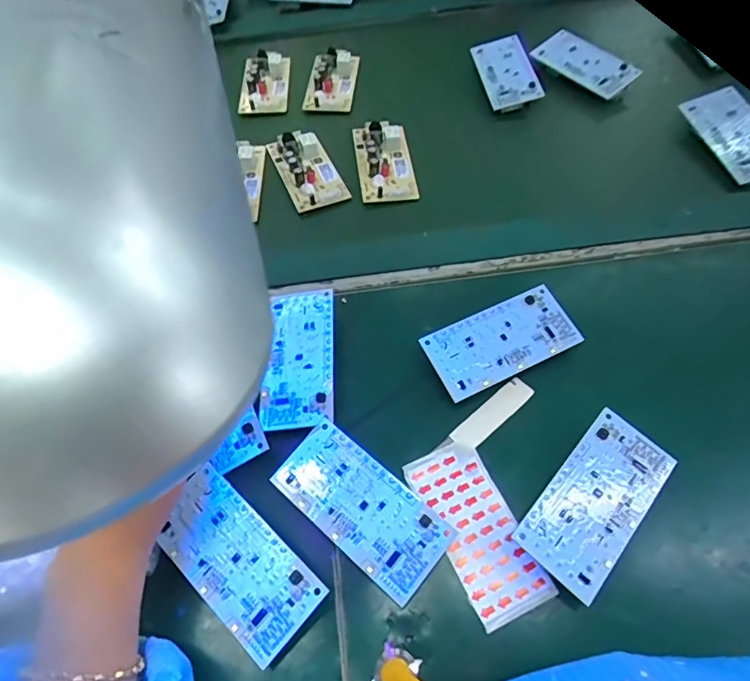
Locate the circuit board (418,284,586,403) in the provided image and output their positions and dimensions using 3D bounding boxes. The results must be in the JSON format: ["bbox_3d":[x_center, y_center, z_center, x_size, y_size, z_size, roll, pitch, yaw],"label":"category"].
[{"bbox_3d":[0.096,0.000,0.376,0.112,0.004,0.056,-24,69,-12],"label":"circuit board"}]

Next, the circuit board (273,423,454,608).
[{"bbox_3d":[-0.009,0.106,0.320,0.113,0.004,0.055,37,78,19],"label":"circuit board"}]

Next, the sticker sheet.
[{"bbox_3d":[0.066,0.122,0.327,0.051,0.004,0.109,-24,63,-11],"label":"sticker sheet"}]

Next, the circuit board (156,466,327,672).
[{"bbox_3d":[-0.087,0.136,0.310,0.113,0.018,0.054,37,67,23],"label":"circuit board"}]

